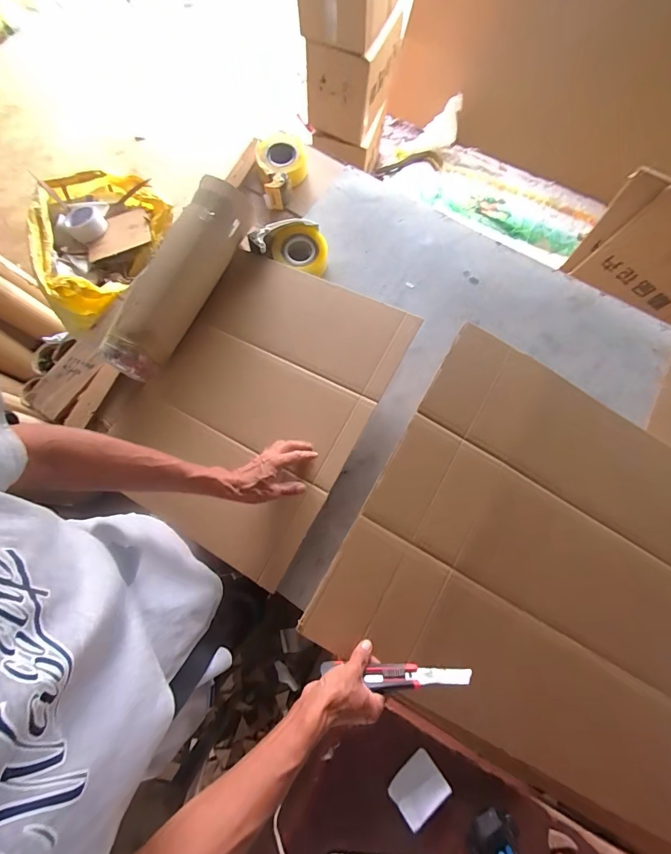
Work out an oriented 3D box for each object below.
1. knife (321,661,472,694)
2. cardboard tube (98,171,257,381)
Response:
[{"bbox_3d":[0.084,0.349,0.507,0.204,0.022,0.029,0,74,3],"label":"knife"},{"bbox_3d":[-0.324,-0.309,0.756,0.098,0.109,0.434,28,76,8],"label":"cardboard tube"}]

